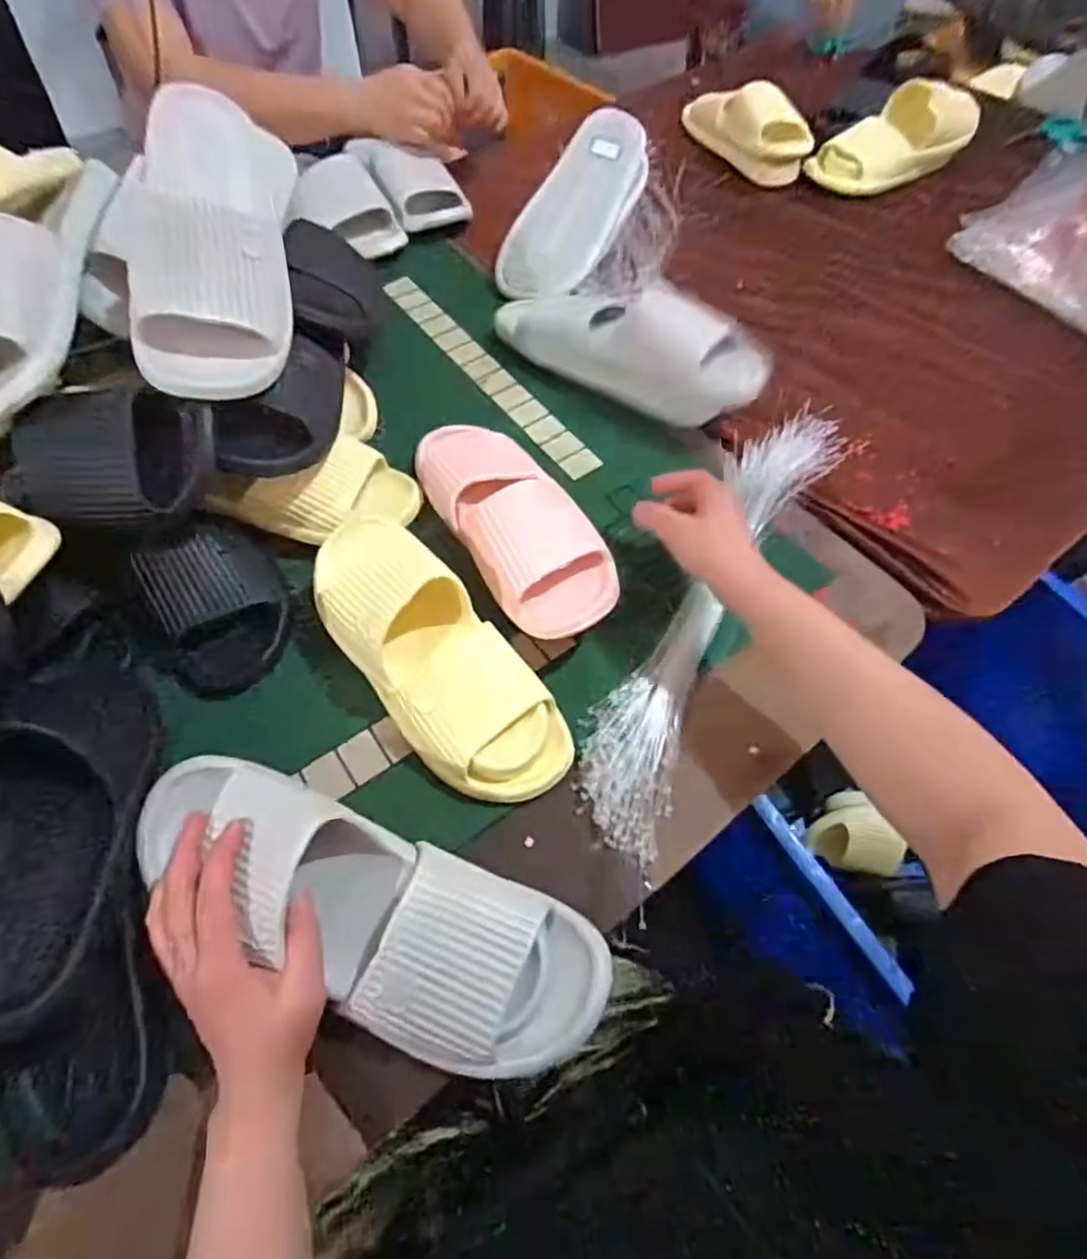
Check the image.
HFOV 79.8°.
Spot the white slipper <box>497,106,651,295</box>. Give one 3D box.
[{"bbox_3d":[0.035,-0.506,0.795,0.109,0.069,0.260,34,90,17],"label":"white slipper"}]

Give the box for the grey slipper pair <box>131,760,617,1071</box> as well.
[{"bbox_3d":[-0.111,0.173,0.411,0.314,0.066,0.109,29,63,3],"label":"grey slipper pair"}]

